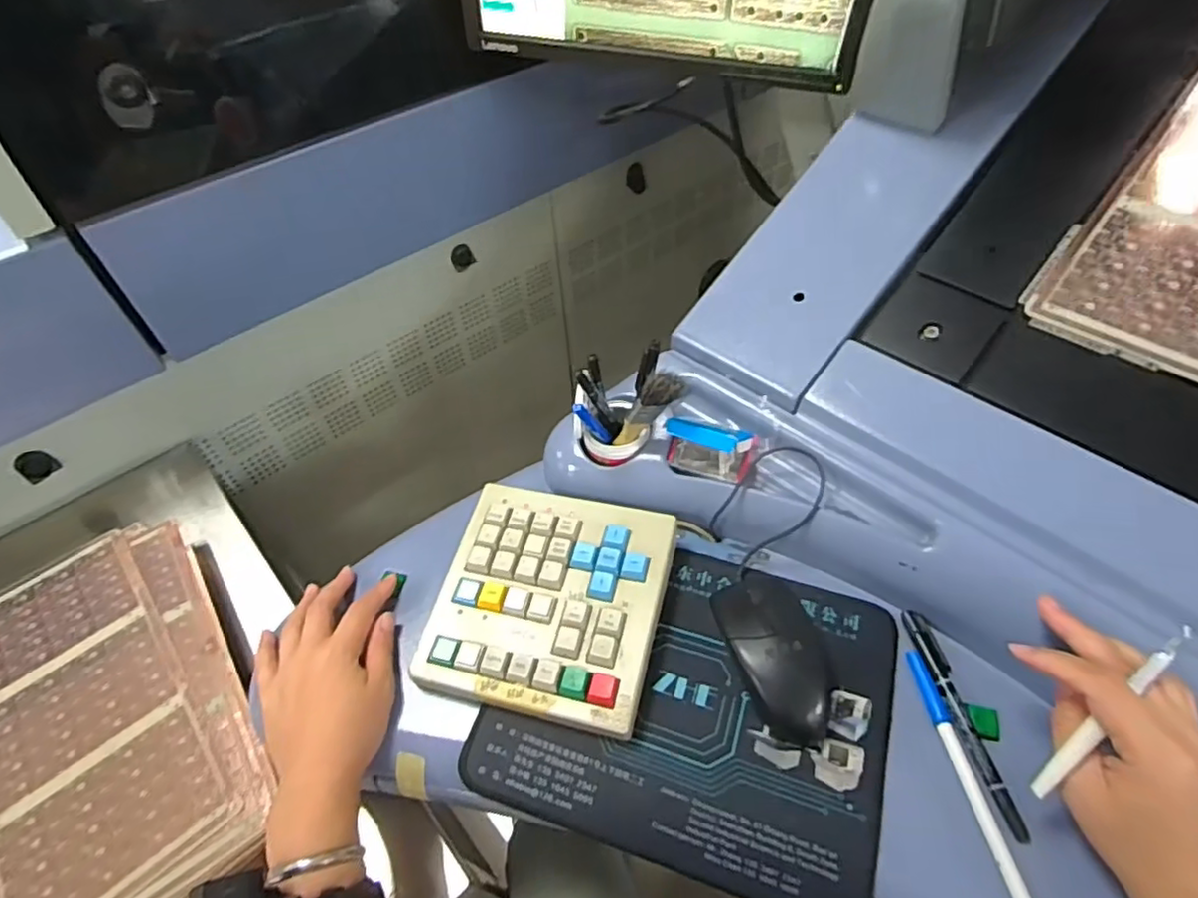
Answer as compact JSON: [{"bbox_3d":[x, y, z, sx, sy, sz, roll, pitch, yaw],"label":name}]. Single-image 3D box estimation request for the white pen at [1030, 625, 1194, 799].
[{"bbox_3d":[0.273,0.141,0.342,0.009,0.009,0.118,41,99,31],"label":"white pen"}]

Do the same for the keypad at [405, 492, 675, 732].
[{"bbox_3d":[-0.036,0.105,0.465,0.160,0.031,0.162,11,51,12],"label":"keypad"}]

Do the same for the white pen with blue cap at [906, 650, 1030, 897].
[{"bbox_3d":[0.226,0.203,0.389,0.010,0.011,0.161,-8,49,-3],"label":"white pen with blue cap"}]

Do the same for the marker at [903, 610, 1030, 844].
[{"bbox_3d":[0.233,0.171,0.413,0.017,0.010,0.140,-7,49,-2],"label":"marker"}]

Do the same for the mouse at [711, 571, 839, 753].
[{"bbox_3d":[0.122,0.134,0.439,0.062,0.034,0.119,-14,50,-9],"label":"mouse"}]

